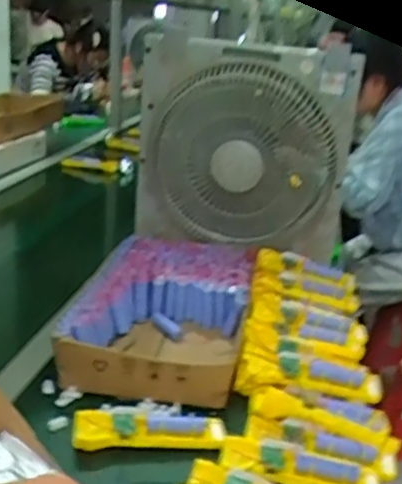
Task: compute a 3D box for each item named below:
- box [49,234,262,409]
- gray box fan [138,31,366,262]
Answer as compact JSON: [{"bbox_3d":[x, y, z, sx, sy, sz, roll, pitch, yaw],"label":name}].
[{"bbox_3d":[-0.050,0.095,0.949,0.218,0.093,0.371,8,19,8],"label":"box"},{"bbox_3d":[0.066,-0.158,1.123,0.346,0.329,0.147,13,20,21],"label":"gray box fan"}]

